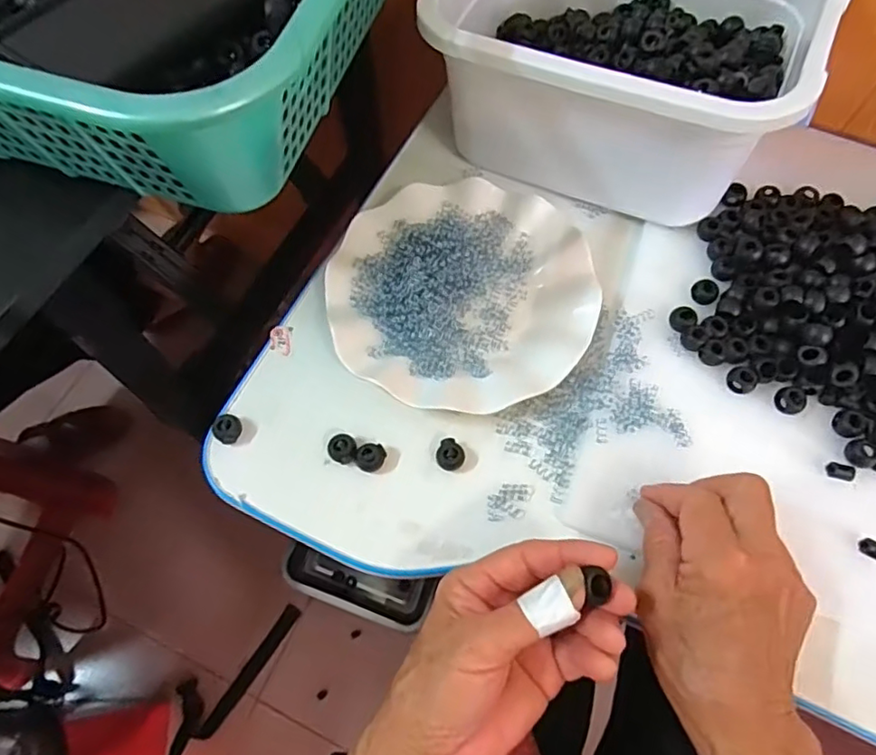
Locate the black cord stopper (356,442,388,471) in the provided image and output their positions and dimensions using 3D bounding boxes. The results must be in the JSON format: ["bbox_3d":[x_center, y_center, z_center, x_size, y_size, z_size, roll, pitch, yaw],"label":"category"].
[{"bbox_3d":[-0.042,0.050,0.366,0.016,0.010,0.018,29,68,12],"label":"black cord stopper"}]

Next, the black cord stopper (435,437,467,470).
[{"bbox_3d":[0.009,0.048,0.365,0.017,0.009,0.019,17,66,7],"label":"black cord stopper"}]

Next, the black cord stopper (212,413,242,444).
[{"bbox_3d":[-0.135,0.032,0.373,0.015,0.010,0.017,34,69,14],"label":"black cord stopper"}]

